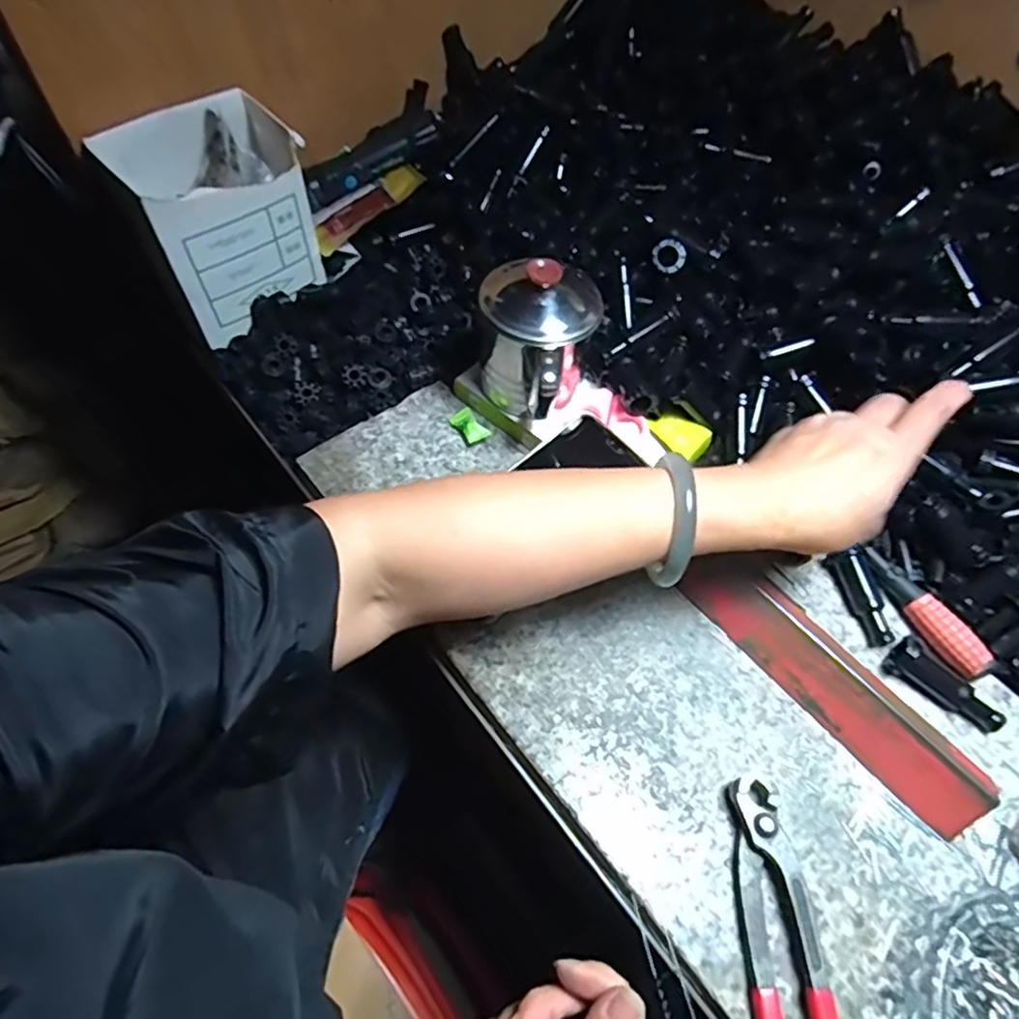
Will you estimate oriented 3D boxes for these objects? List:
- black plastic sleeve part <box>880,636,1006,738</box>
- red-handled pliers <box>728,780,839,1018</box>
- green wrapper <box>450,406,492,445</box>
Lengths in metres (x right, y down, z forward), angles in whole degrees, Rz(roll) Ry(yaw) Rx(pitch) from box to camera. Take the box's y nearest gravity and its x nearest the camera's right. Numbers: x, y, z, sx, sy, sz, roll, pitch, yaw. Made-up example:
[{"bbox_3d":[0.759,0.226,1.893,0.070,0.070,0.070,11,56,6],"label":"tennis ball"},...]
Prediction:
[{"bbox_3d":[0.262,0.104,0.381,0.067,0.021,0.019,35,64,18],"label":"black plastic sleeve part"},{"bbox_3d":[0.134,0.234,0.300,0.041,0.017,0.190,2,59,-1],"label":"red-handled pliers"},{"bbox_3d":[-0.030,-0.064,0.484,0.020,0.007,0.037,-26,50,-17],"label":"green wrapper"}]

